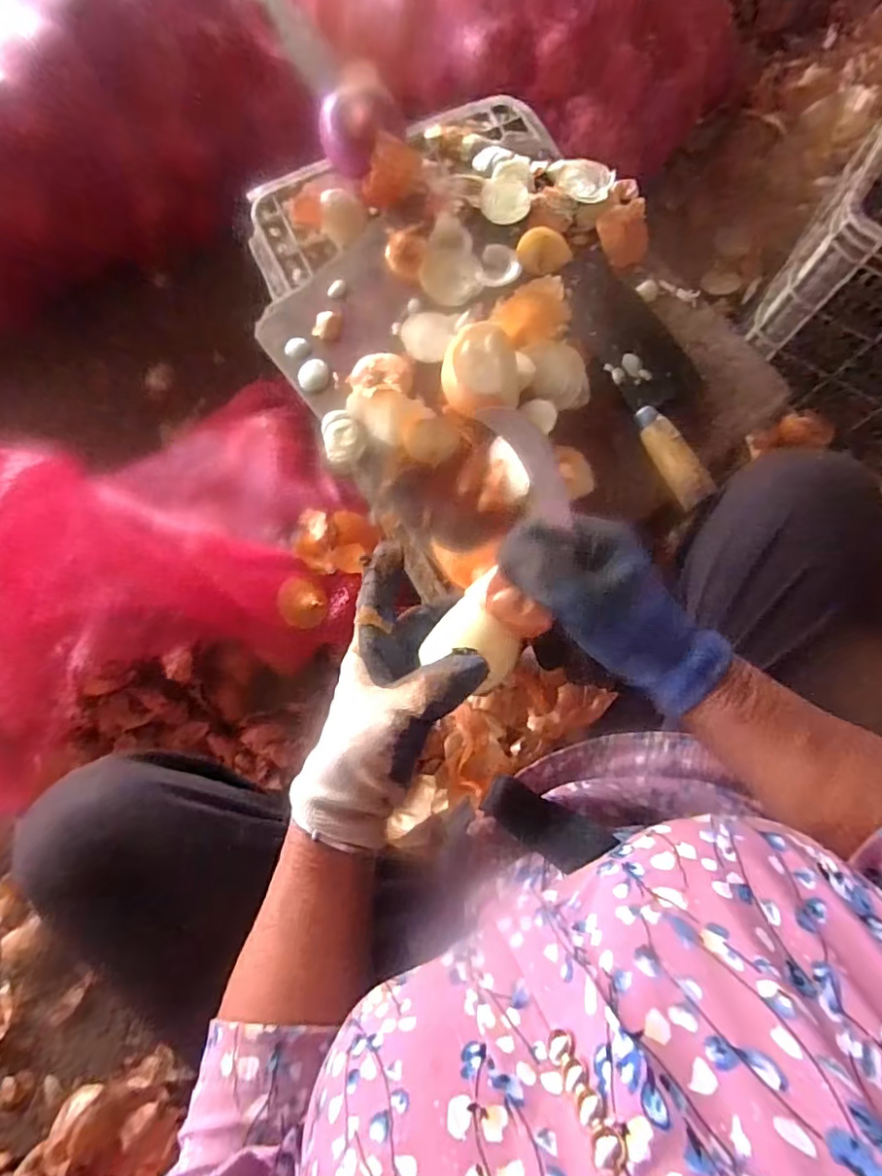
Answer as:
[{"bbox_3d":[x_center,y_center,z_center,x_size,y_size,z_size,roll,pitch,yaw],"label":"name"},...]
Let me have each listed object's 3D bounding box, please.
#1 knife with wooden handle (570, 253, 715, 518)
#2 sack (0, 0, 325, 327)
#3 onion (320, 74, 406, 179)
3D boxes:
[{"bbox_3d":[0.176,-0.191,0.474,0.078,0.022,0.246,-25,80,-6],"label":"knife with wooden handle"},{"bbox_3d":[-0.490,-0.555,0.683,0.619,0.222,0.219,-31,81,-7],"label":"sack"},{"bbox_3d":[-0.074,-0.422,0.517,0.069,0.061,0.063,44,81,7],"label":"onion"}]

